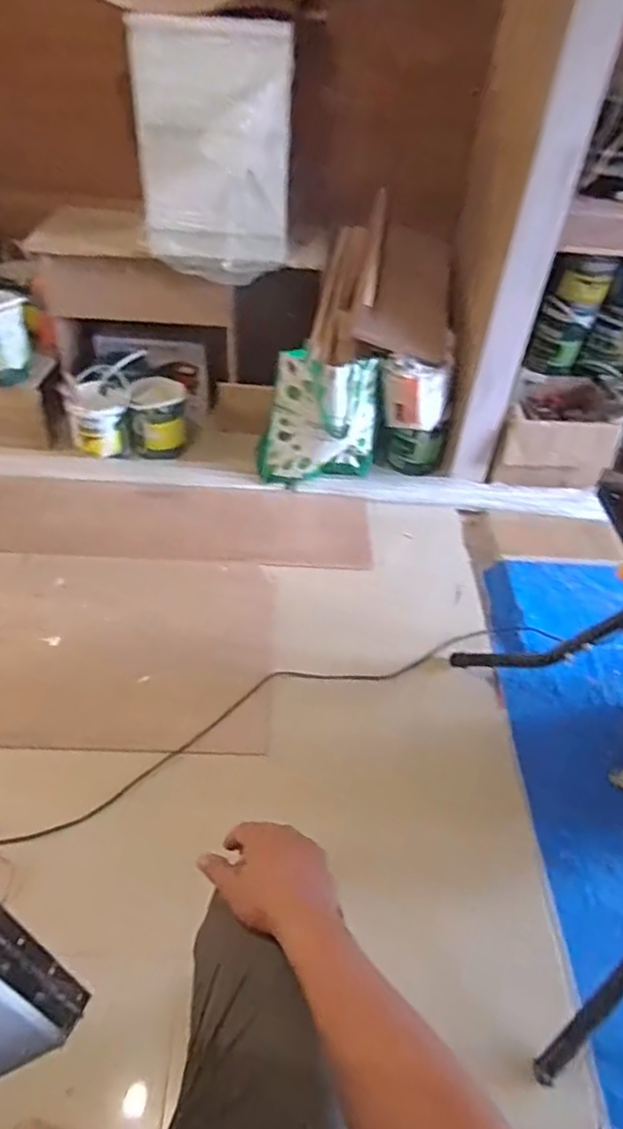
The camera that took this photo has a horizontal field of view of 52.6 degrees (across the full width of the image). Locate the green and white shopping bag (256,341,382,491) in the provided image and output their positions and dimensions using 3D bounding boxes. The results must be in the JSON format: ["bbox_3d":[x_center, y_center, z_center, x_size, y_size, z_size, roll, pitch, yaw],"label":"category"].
[{"bbox_3d":[0.017,-0.413,1.860,0.345,0.402,0.185,5,43,-1],"label":"green and white shopping bag"}]

